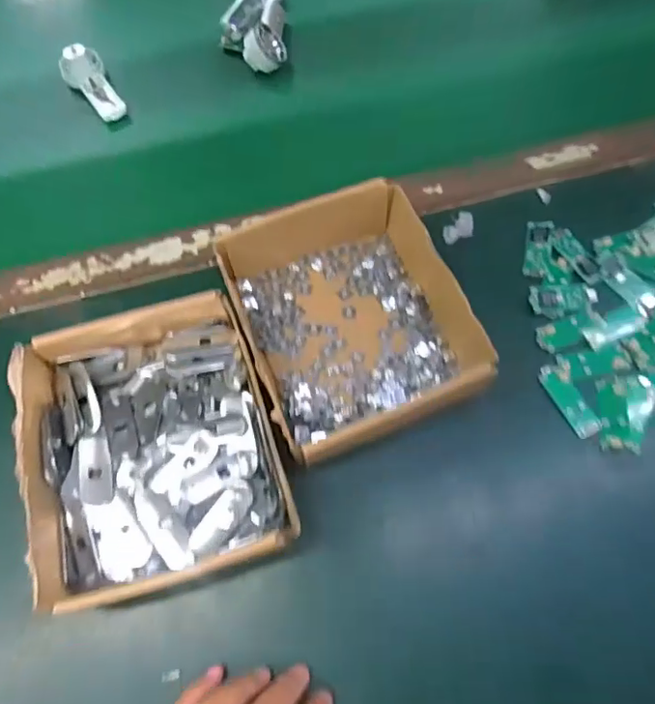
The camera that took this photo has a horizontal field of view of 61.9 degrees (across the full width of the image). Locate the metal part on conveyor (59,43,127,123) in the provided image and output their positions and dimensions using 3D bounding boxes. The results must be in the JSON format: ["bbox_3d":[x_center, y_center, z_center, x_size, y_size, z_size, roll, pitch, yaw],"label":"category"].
[{"bbox_3d":[-0.222,-0.253,0.519,0.037,0.020,0.081,-33,82,-12],"label":"metal part on conveyor"}]

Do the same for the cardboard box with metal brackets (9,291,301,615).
[{"bbox_3d":[-0.108,0.057,0.346,0.142,0.052,0.165,-17,66,-6],"label":"cardboard box with metal brackets"}]

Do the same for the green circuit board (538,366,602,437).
[{"bbox_3d":[0.170,0.033,0.385,0.018,0.004,0.055,-23,67,-9],"label":"green circuit board"}]

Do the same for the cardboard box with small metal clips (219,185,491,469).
[{"bbox_3d":[0.016,-0.032,0.388,0.148,0.049,0.169,-21,66,-7],"label":"cardboard box with small metal clips"}]

